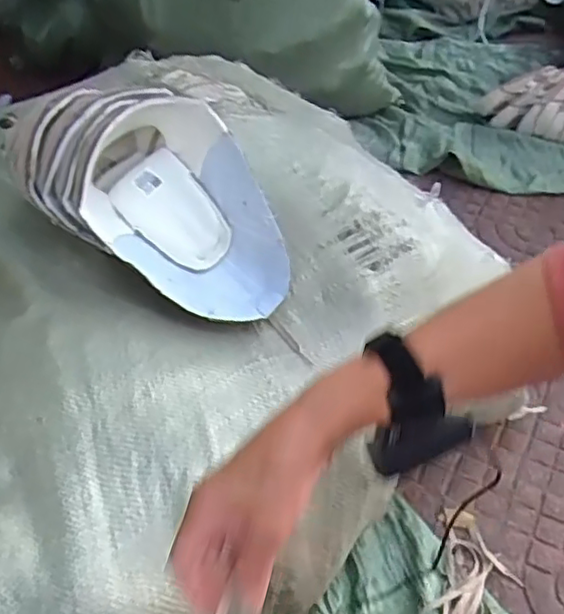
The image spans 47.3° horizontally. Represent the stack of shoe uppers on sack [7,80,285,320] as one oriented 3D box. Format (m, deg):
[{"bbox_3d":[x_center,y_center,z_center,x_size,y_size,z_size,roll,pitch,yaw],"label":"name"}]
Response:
[{"bbox_3d":[-0.132,-0.108,0.669,0.271,0.182,0.157,26,50,27],"label":"stack of shoe uppers on sack"}]

